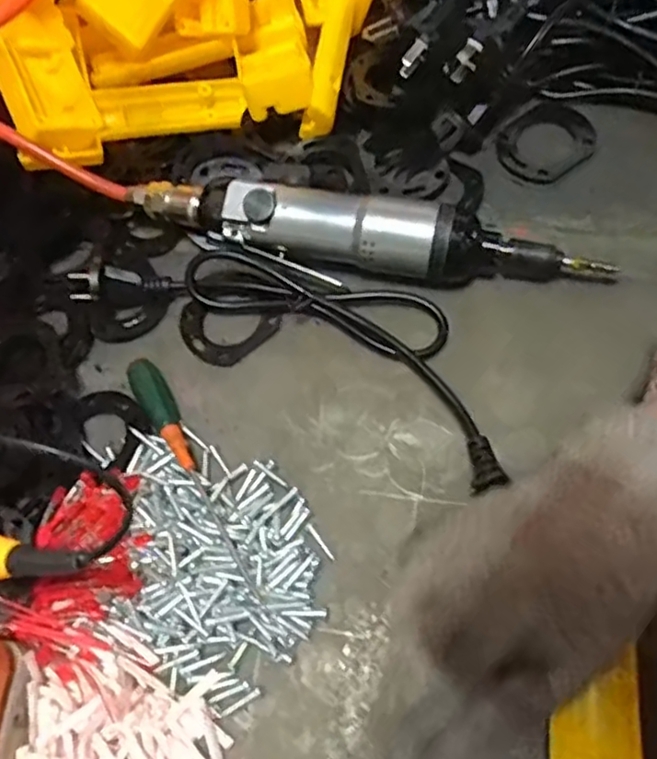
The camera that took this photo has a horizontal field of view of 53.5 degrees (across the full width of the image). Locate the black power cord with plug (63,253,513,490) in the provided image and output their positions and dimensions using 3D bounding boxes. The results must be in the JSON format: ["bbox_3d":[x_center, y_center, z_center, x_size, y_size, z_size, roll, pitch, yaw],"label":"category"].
[{"bbox_3d":[-0.012,-0.033,0.352,0.249,0.026,0.085,27,73,13],"label":"black power cord with plug"}]

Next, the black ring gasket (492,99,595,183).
[{"bbox_3d":[0.134,-0.147,0.404,0.059,0.005,0.050,-35,71,-10],"label":"black ring gasket"}]

